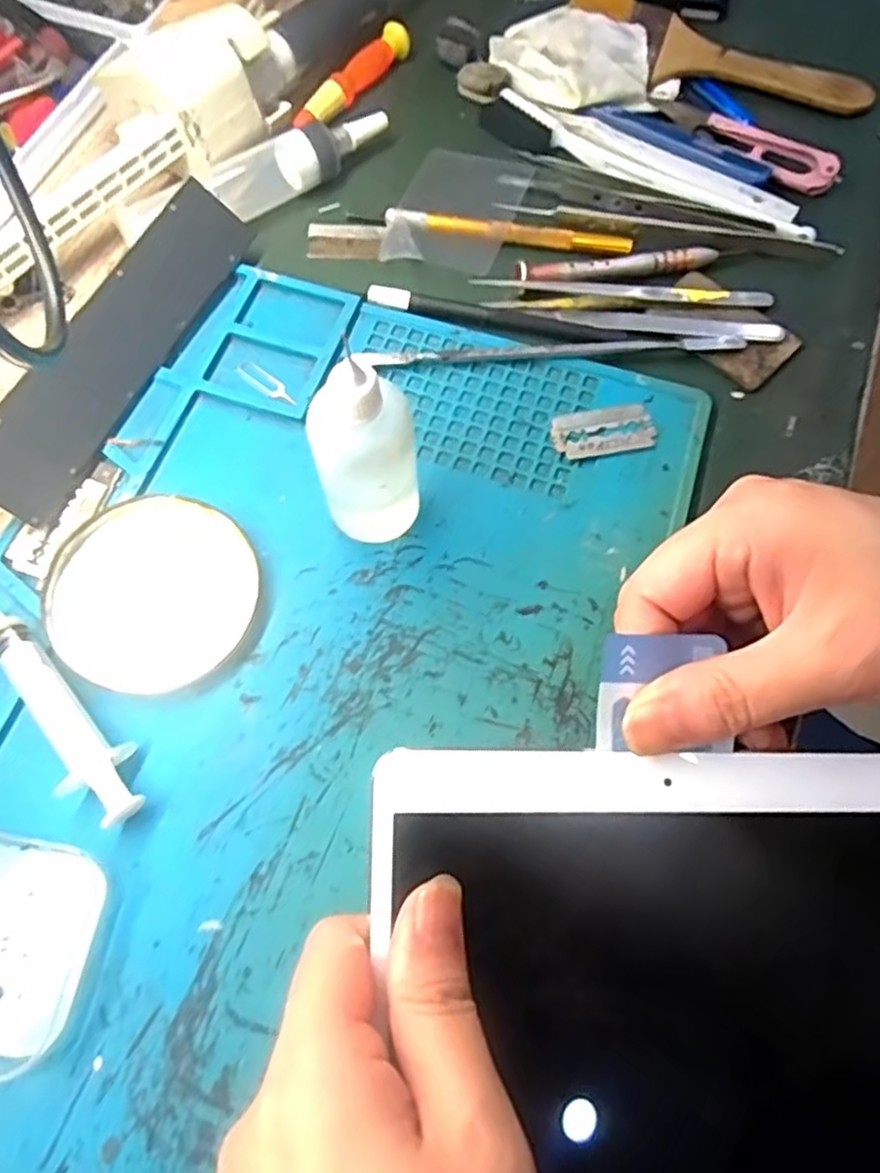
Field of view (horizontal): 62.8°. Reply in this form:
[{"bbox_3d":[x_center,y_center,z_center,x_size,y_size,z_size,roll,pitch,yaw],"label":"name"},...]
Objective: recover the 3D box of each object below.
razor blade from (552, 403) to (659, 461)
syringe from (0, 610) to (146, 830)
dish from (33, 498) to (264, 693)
[{"bbox_3d":[0.068,-0.065,0.297,0.041,0.004,0.022,-8,68,-4],"label":"razor blade"},{"bbox_3d":[-0.131,0.042,0.246,0.021,0.014,0.091,-40,73,-15],"label":"syringe"},{"bbox_3d":[-0.107,0.000,0.267,0.074,0.010,0.074,0,68,0],"label":"dish"}]

